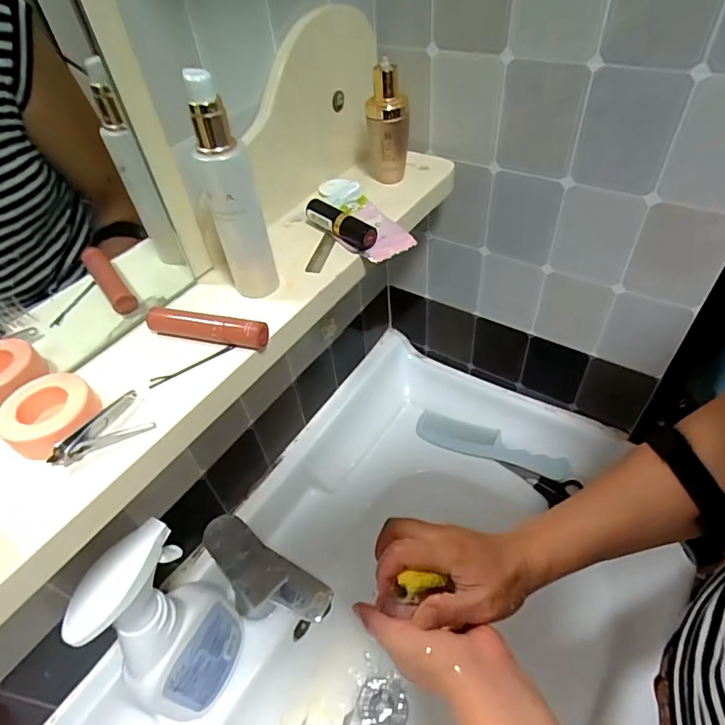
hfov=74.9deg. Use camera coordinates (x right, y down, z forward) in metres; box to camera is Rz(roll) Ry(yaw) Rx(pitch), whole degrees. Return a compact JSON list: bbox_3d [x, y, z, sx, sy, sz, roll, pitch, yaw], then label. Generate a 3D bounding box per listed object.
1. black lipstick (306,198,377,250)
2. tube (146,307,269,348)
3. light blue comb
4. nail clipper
[{"bbox_3d":[-0.019,-0.117,0.395,0.072,0.018,0.017,33,58,31],"label":"black lipstick"},{"bbox_3d":[-0.107,-0.024,0.324,0.088,0.014,0.013,8,48,13],"label":"tube"},{"bbox_3d":[0.180,0.115,0.675,0.210,0.008,0.049,13,61,24],"label":"light blue comb"},{"bbox_3d":[-0.155,0.038,0.279,0.052,0.009,0.031,-27,50,-18],"label":"nail clipper"}]

